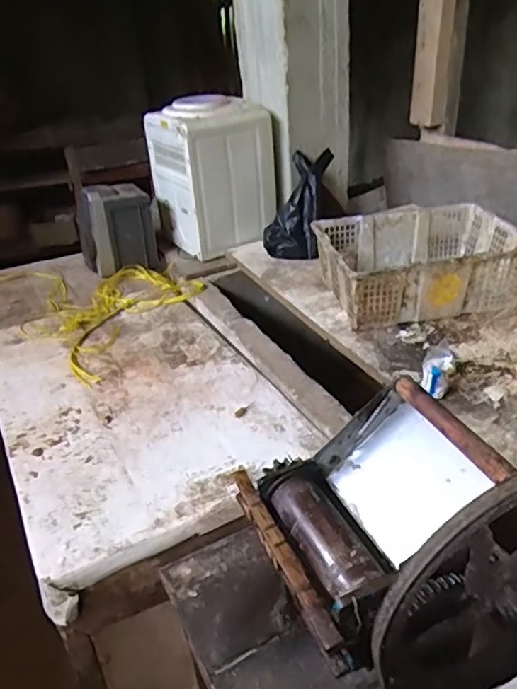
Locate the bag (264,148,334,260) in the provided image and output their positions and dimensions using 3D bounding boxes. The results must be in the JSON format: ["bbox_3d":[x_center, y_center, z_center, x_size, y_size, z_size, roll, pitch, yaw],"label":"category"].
[{"bbox_3d":[0.123,-0.425,1.664,0.178,0.341,0.086,16,0,34],"label":"bag"}]

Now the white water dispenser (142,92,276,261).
[{"bbox_3d":[-0.140,-0.549,1.768,0.336,0.409,0.295,-16,34,-18],"label":"white water dispenser"}]

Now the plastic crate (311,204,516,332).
[{"bbox_3d":[0.408,-0.206,1.427,0.475,0.184,0.337,-10,31,-3],"label":"plastic crate"}]

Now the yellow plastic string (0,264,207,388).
[{"bbox_3d":[-0.490,-0.153,1.647,0.486,0.051,0.798,-30,37,-33],"label":"yellow plastic string"}]

